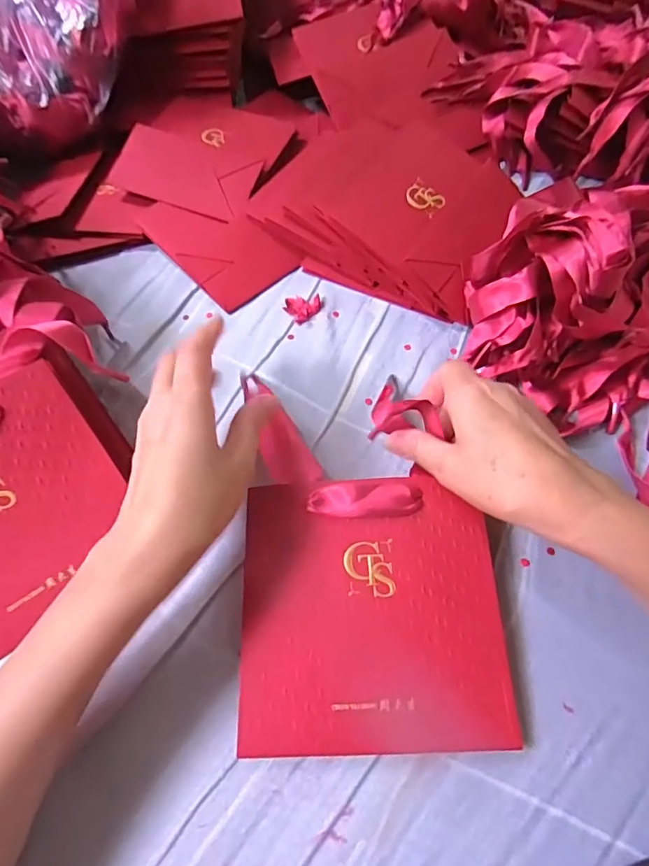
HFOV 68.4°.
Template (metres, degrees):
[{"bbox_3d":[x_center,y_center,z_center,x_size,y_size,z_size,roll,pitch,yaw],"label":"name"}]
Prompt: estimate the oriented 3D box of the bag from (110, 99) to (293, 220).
[{"bbox_3d":[-0.117,-0.275,0.464,0.145,0.010,0.139,25,70,13],"label":"bag"}]

